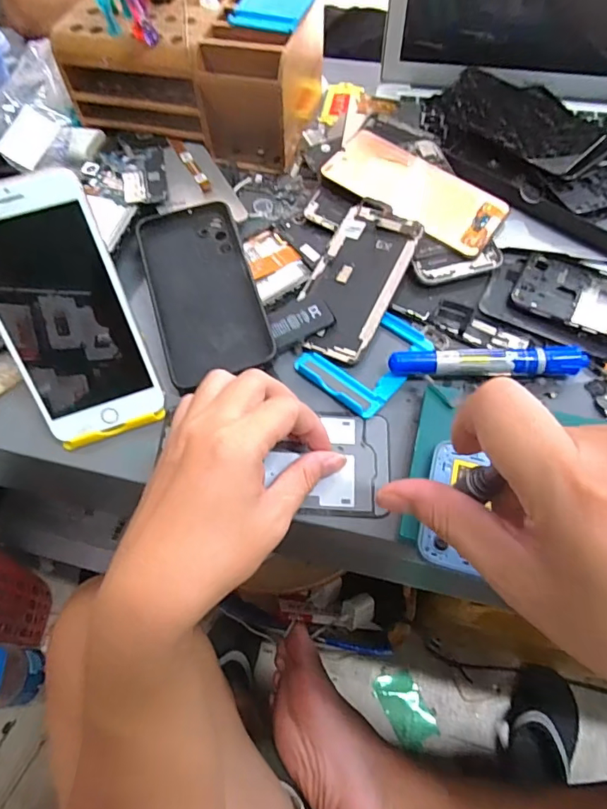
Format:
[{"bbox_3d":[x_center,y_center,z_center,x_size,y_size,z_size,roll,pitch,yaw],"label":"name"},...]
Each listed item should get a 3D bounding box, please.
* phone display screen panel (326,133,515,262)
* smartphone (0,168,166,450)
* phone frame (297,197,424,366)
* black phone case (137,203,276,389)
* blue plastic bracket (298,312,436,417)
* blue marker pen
[{"bbox_3d":[0.095,-0.186,0.410,0.152,0.005,0.074,33,66,19],"label":"phone display screen panel"},{"bbox_3d":[-0.148,-0.052,0.301,0.075,0.160,0.004,-19,24,-10],"label":"smartphone"},{"bbox_3d":[0.040,-0.099,0.381,0.067,0.004,0.138,23,73,17],"label":"phone frame"},{"bbox_3d":[-0.079,-0.093,0.378,0.077,0.013,0.159,-15,61,-7],"label":"black phone case"},{"bbox_3d":[0.047,-0.037,0.356,0.069,0.009,0.086,39,68,21],"label":"blue plastic bracket"},{"bbox_3d":[0.130,-0.029,0.339,0.135,0.013,0.018,-2,60,1],"label":"blue marker pen"}]

